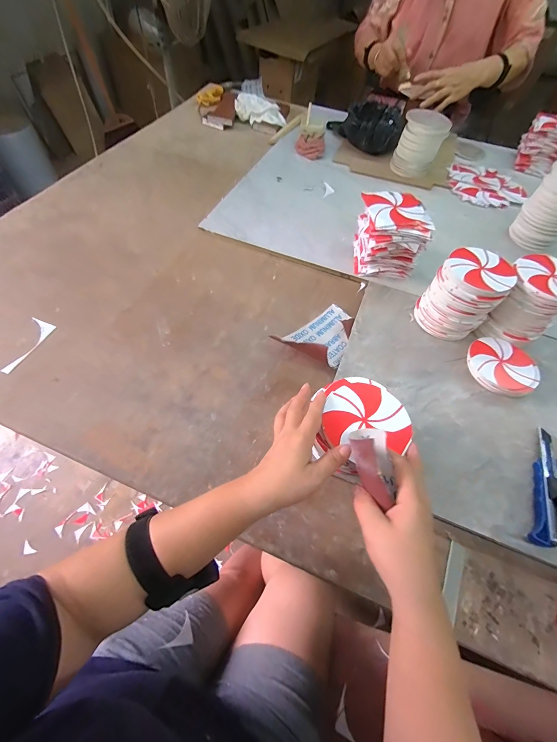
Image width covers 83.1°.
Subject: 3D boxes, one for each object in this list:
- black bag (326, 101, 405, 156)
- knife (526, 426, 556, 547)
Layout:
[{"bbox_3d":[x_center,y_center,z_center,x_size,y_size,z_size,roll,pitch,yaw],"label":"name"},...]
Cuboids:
[{"bbox_3d":[0.242,-0.701,0.908,0.209,0.089,0.178,14,59,5],"label":"black bag"},{"bbox_3d":[0.358,0.151,0.415,0.035,0.021,0.163,28,61,13],"label":"knife"}]

